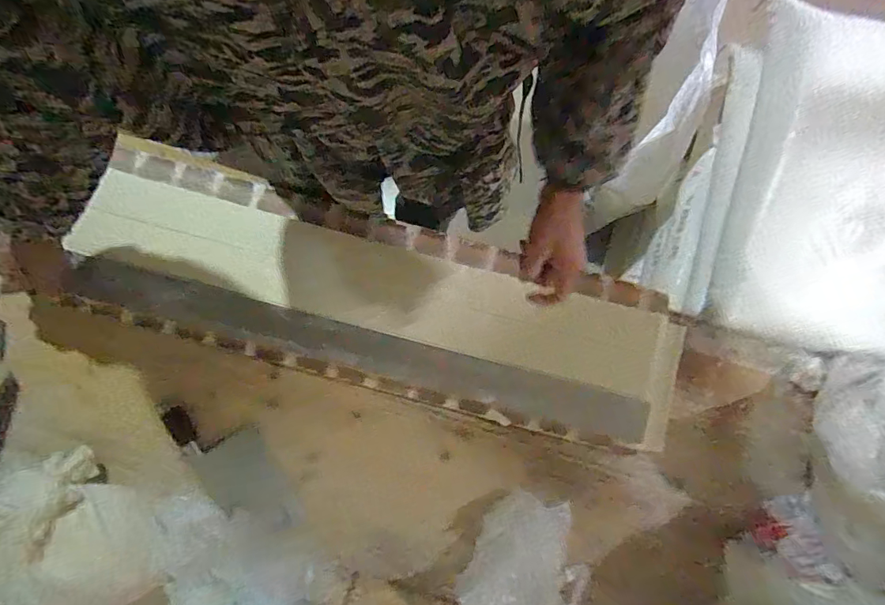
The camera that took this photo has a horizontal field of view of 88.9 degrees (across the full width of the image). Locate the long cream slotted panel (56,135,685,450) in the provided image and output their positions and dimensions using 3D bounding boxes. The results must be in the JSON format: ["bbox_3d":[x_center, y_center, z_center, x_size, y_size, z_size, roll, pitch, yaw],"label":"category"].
[{"bbox_3d":[-0.097,-0.008,0.745,0.965,0.055,0.263,17,77,1],"label":"long cream slotted panel"}]

